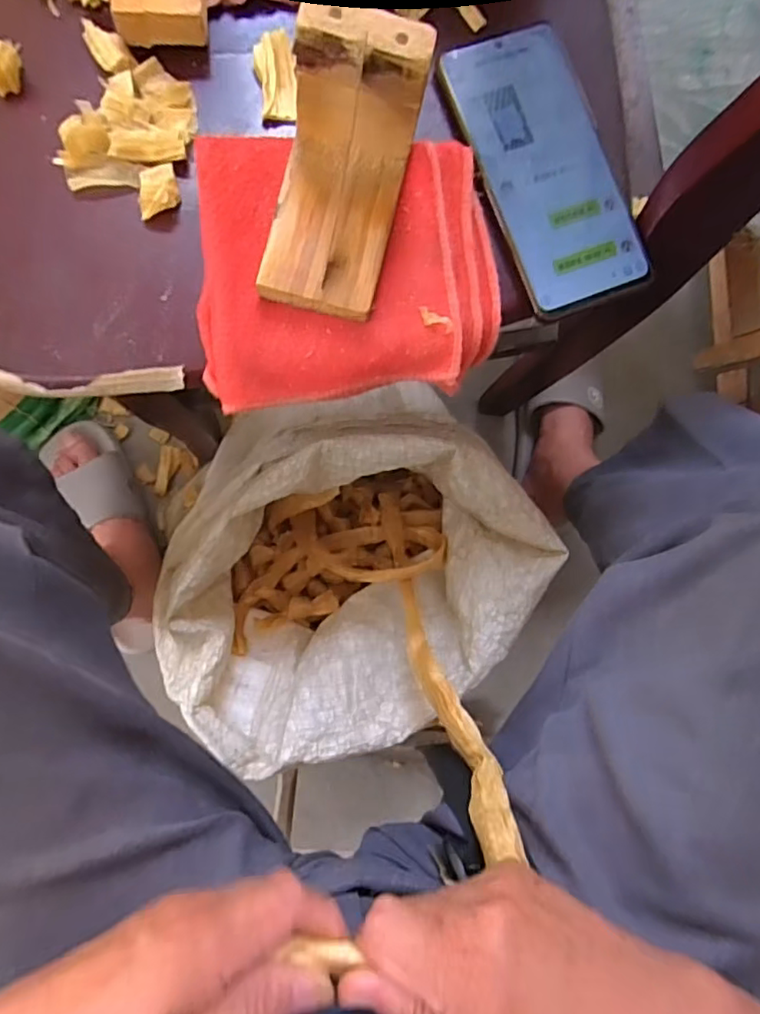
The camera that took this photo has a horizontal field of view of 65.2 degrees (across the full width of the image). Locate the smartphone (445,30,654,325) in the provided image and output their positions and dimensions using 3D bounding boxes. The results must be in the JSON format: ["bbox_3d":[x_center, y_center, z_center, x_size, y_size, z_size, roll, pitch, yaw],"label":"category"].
[{"bbox_3d":[0.097,-0.194,0.342,0.081,0.008,0.163,-20,89,-7],"label":"smartphone"}]

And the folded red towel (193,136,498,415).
[{"bbox_3d":[-0.015,-0.130,0.331,0.161,0.030,0.139,-4,87,-6],"label":"folded red towel"}]

